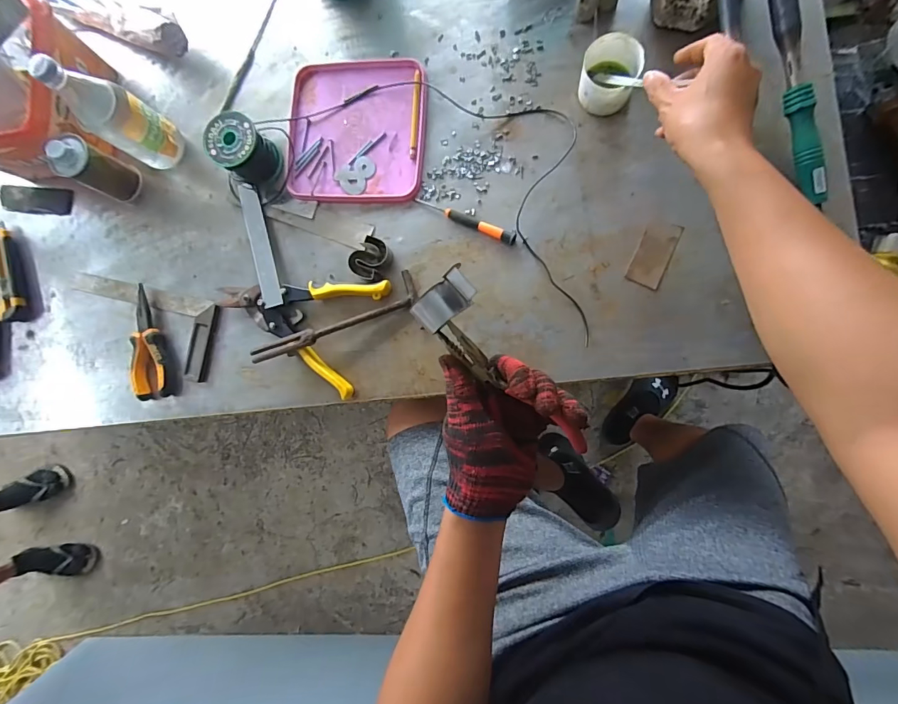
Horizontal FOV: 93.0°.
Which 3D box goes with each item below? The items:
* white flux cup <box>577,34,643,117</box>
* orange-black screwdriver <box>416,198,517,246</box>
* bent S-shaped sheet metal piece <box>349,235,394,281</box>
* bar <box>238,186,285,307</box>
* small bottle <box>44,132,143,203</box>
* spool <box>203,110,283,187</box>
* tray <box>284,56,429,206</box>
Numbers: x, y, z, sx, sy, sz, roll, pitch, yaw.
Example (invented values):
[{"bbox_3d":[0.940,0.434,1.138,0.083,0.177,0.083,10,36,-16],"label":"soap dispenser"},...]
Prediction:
[{"bbox_3d":[0.189,-0.326,0.506,0.064,0.048,0.066,0,88,7],"label":"white flux cup"},{"bbox_3d":[0.020,-0.168,0.542,0.138,0.013,0.014,24,91,7],"label":"orange-black screwdriver"},{"bbox_3d":[-0.102,-0.120,0.549,0.041,0.027,0.052,34,92,7],"label":"bent S-shaped sheet metal piece"},{"bbox_3d":[-0.258,-0.146,0.582,0.026,0.007,0.181,-16,80,-1],"label":"bar"},{"bbox_3d":[-0.478,-0.248,0.574,0.048,0.104,0.054,24,91,7],"label":"small bottle"},{"bbox_3d":[-0.269,-0.264,0.561,0.074,0.062,0.065,41,93,7],"label":"spool"},{"bbox_3d":[-0.124,-0.297,0.571,0.186,0.009,0.189,3,88,7],"label":"tray"}]

